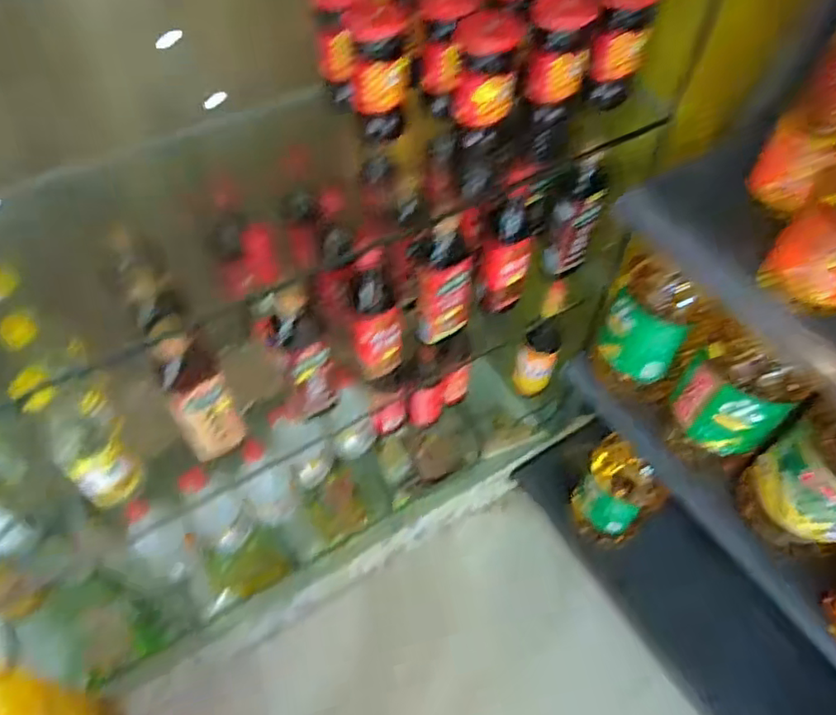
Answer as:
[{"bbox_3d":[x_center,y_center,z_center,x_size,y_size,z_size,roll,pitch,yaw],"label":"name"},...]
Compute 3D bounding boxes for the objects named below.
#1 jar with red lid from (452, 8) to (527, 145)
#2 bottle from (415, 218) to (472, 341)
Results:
[{"bbox_3d":[0.073,-0.304,0.675,0.067,0.113,0.079,6,54,5],"label":"jar with red lid"},{"bbox_3d":[0.037,-0.114,0.866,0.071,0.202,0.072,2,54,2],"label":"bottle"}]

